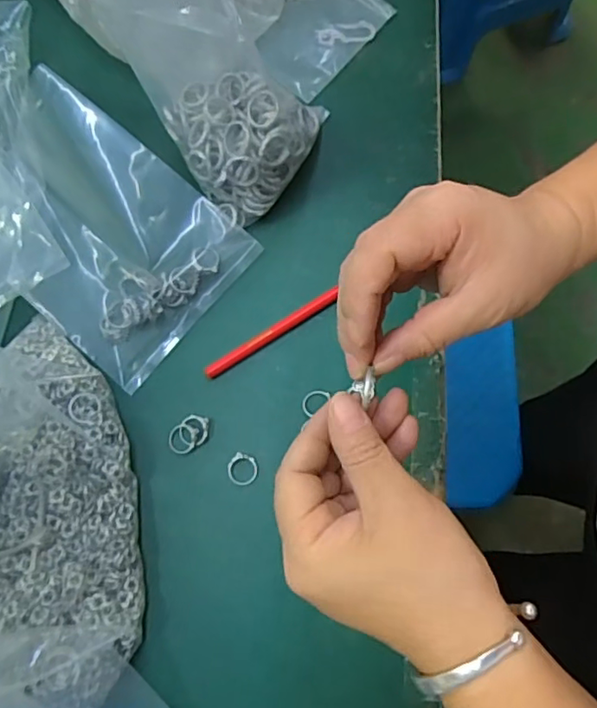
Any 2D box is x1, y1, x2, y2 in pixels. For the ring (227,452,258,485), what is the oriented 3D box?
[{"bbox_3d":[-0.040,0.082,0.397,0.022,0.004,0.022,0,76,0],"label":"ring"}]

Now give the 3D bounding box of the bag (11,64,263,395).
[{"bbox_3d":[-0.153,-0.097,0.414,0.203,0.055,0.147,39,79,9],"label":"bag"}]

